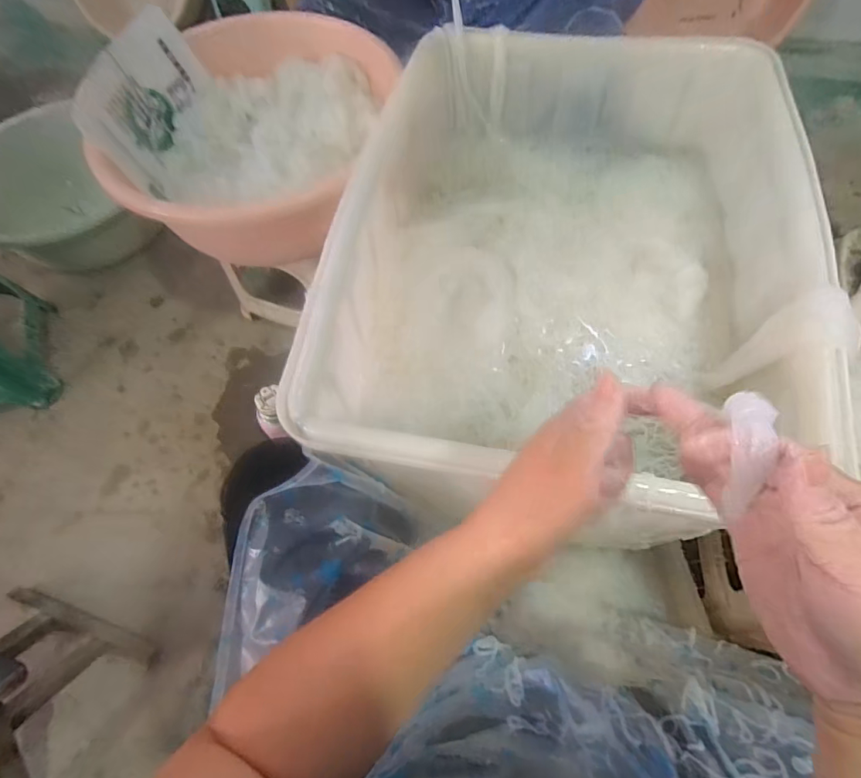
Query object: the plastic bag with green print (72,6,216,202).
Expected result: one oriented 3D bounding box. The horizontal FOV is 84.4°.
[{"bbox_3d":[-0.443,-0.454,0.766,0.052,0.165,0.294,-3,62,25],"label":"plastic bag with green print"}]

